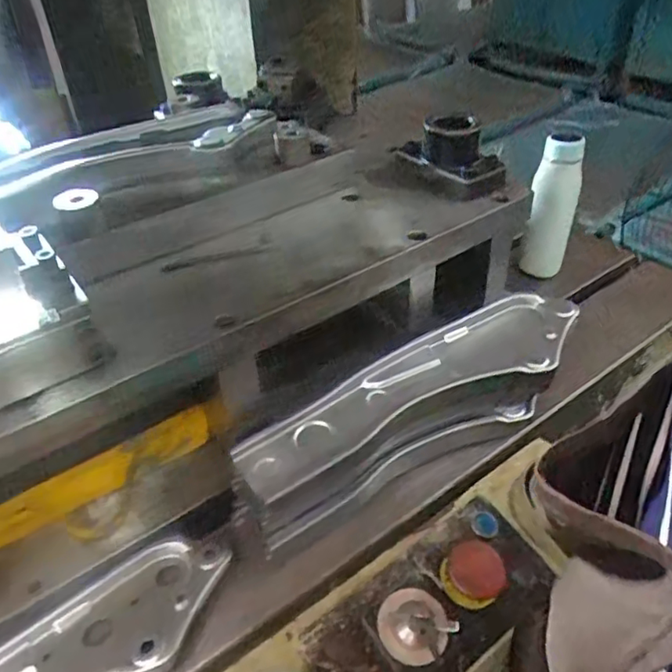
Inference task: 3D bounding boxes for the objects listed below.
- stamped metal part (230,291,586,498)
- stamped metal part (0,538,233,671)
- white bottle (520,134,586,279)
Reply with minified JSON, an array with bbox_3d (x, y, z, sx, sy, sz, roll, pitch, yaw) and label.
[{"bbox_3d":[0.091,0.048,0.658,0.421,0.032,0.105,-21,42,-21],"label":"stamped metal part"},{"bbox_3d":[-0.285,0.312,0.508,0.424,0.025,0.109,-28,45,-27],"label":"stamped metal part"},{"bbox_3d":[0.329,-0.192,0.921,0.067,0.222,0.057,23,45,29],"label":"white bottle"}]

